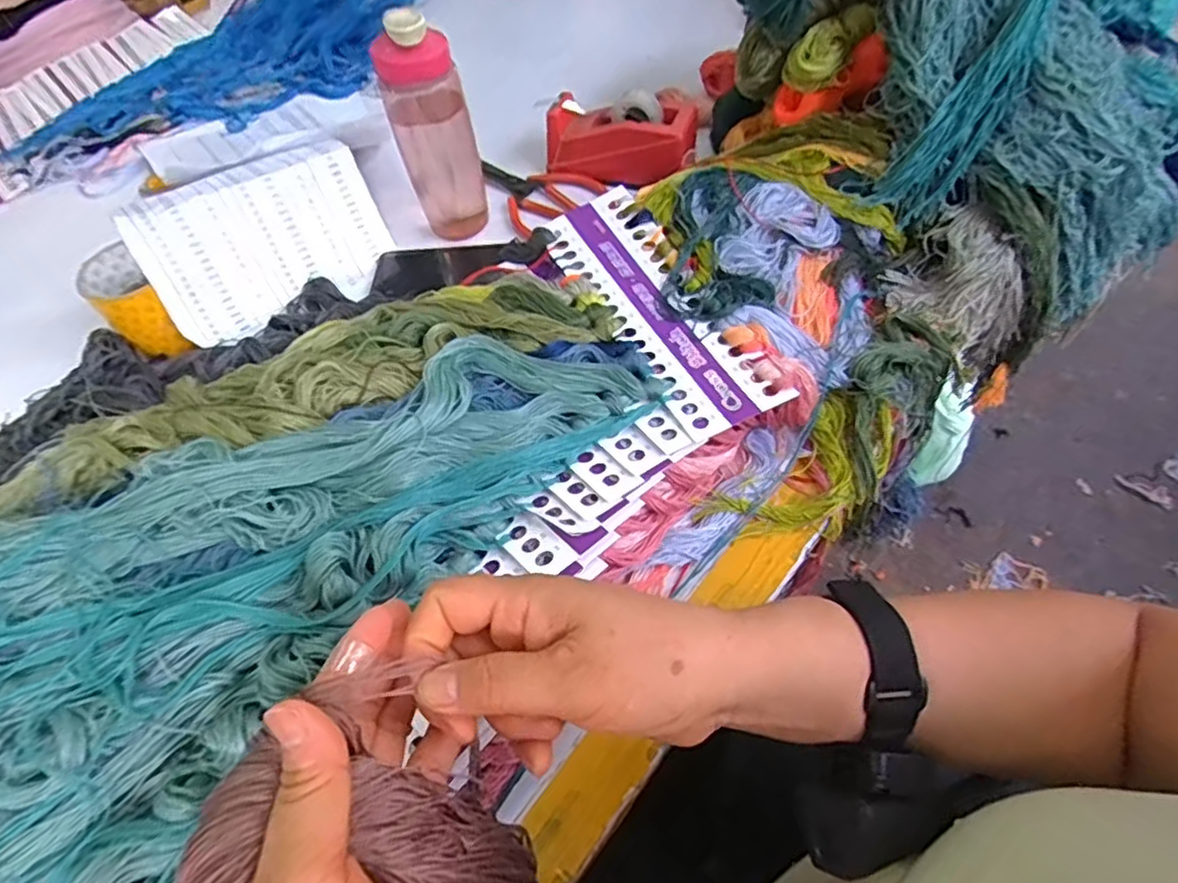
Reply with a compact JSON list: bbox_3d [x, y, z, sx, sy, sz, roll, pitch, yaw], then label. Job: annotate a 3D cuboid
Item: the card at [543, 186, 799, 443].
[{"bbox_3d":[0.048,-0.104,0.497,0.075,0.010,0.238,-25,61,-15],"label":"card"}]

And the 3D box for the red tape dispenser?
[{"bbox_3d":[0.033,-0.309,0.672,0.153,0.061,0.058,15,59,15],"label":"red tape dispenser"}]

